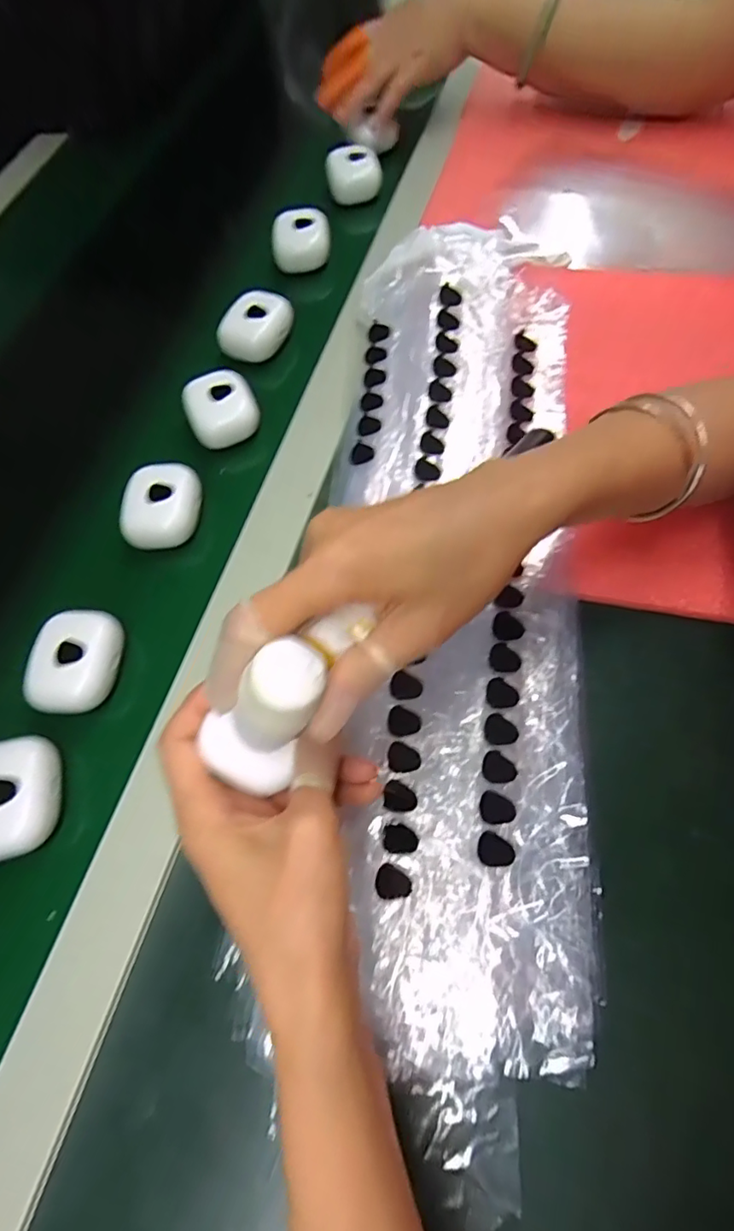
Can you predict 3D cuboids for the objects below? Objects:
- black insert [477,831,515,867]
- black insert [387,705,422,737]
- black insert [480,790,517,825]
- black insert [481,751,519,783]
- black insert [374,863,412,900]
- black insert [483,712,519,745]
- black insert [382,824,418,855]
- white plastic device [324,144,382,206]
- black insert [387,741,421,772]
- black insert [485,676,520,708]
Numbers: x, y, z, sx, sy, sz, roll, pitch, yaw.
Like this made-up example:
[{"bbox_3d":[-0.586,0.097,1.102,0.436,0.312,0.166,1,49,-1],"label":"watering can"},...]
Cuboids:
[{"bbox_3d":[0.062,0.113,0.258,0.017,0.004,0.014,15,69,12],"label":"black insert"},{"bbox_3d":[0.019,0.056,0.283,0.017,0.004,0.014,16,69,12],"label":"black insert"},{"bbox_3d":[0.064,0.095,0.264,0.017,0.004,0.015,15,69,12],"label":"black insert"},{"bbox_3d":[0.066,0.077,0.271,0.017,0.004,0.015,36,74,18],"label":"black insert"},{"bbox_3d":[0.012,0.126,0.252,0.017,0.006,0.014,30,72,17],"label":"black insert"},{"bbox_3d":[0.069,0.059,0.277,0.017,0.004,0.015,16,69,12],"label":"black insert"},{"bbox_3d":[0.016,0.108,0.260,0.017,0.004,0.013,3,67,7],"label":"black insert"},{"bbox_3d":[-0.012,-0.400,0.490,0.048,0.033,0.044,-7,66,2],"label":"white plastic device"},{"bbox_3d":[0.019,0.073,0.276,0.017,0.004,0.014,16,69,12],"label":"black insert"},{"bbox_3d":[0.072,0.041,0.284,0.017,0.004,0.016,-2,66,4],"label":"black insert"}]

